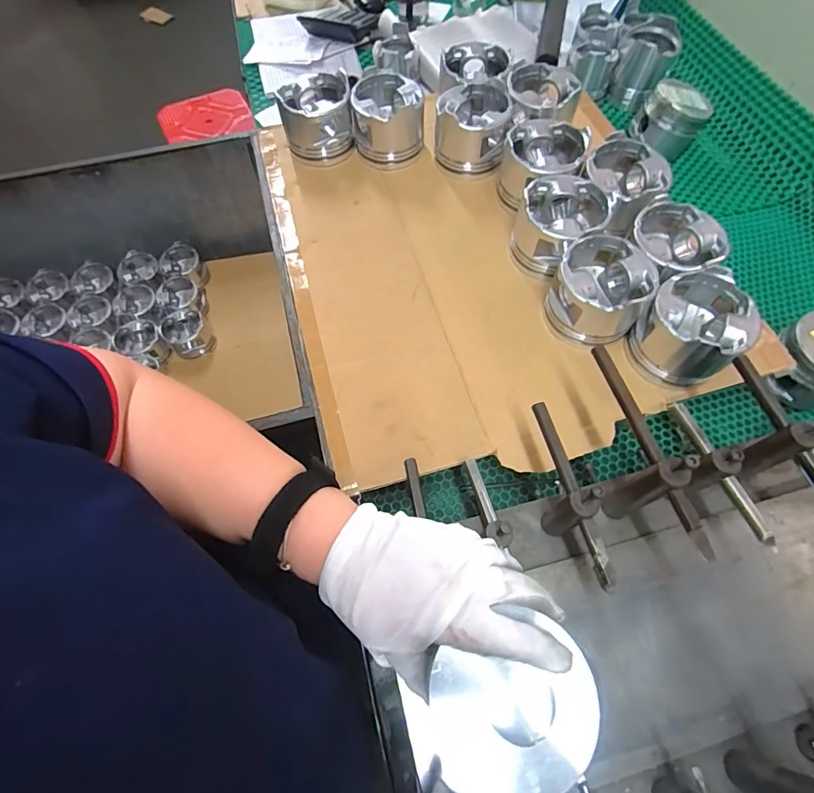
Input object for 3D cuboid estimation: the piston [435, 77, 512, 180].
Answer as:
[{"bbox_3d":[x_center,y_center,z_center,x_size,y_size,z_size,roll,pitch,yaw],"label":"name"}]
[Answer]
[{"bbox_3d":[0.092,-0.383,0.628,0.095,0.079,0.107,7,64,4],"label":"piston"}]

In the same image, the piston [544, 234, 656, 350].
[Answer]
[{"bbox_3d":[0.216,-0.118,0.499,0.097,0.082,0.098,0,64,1],"label":"piston"}]

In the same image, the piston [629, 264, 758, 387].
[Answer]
[{"bbox_3d":[0.307,-0.070,0.474,0.097,0.079,0.095,0,64,1],"label":"piston"}]

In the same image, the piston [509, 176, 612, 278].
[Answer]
[{"bbox_3d":[0.186,-0.211,0.543,0.096,0.089,0.101,0,64,1],"label":"piston"}]

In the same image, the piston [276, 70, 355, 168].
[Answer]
[{"bbox_3d":[-0.133,-0.413,0.649,0.100,0.078,0.109,-10,64,-4],"label":"piston"}]

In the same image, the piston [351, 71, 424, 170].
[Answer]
[{"bbox_3d":[-0.028,-0.401,0.645,0.098,0.085,0.103,-10,64,-4],"label":"piston"}]

